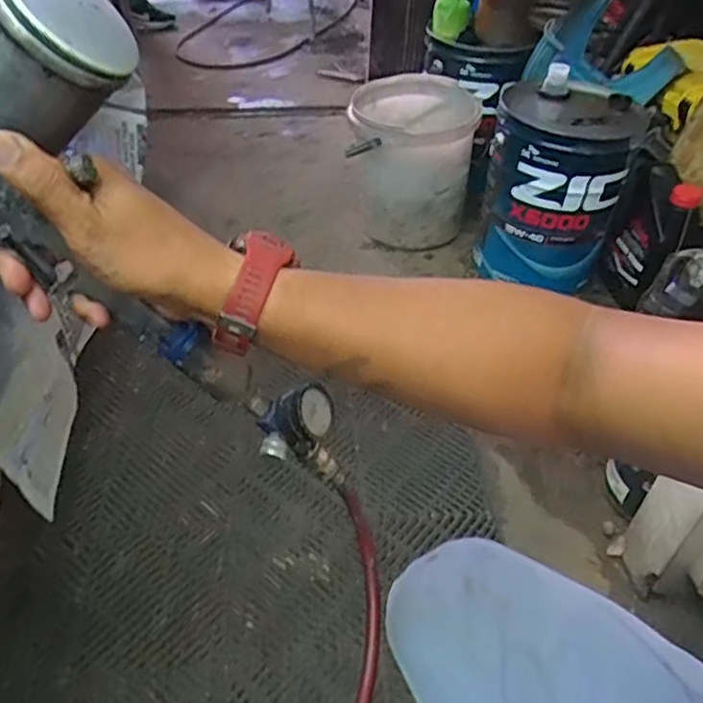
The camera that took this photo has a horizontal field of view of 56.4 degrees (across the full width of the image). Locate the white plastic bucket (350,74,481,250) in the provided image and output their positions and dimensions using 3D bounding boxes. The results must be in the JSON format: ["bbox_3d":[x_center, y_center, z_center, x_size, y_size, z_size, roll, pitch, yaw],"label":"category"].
[{"bbox_3d":[0.140,-0.449,1.605,0.301,0.316,0.315,2,41,-1],"label":"white plastic bucket"}]

